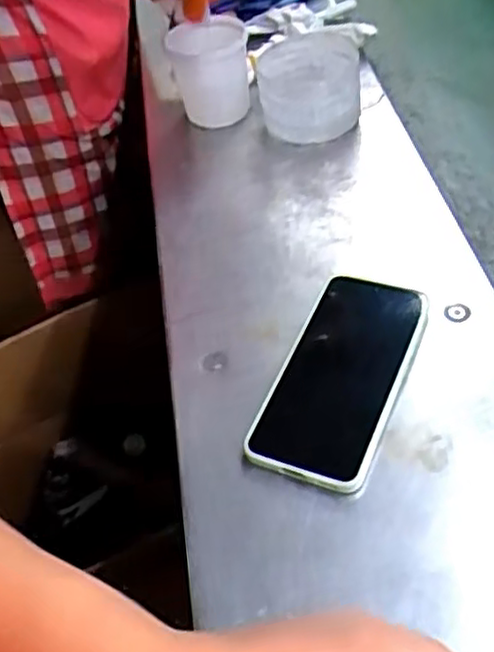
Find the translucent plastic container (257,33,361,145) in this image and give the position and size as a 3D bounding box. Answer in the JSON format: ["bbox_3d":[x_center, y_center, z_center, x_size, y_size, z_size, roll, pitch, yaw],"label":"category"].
[{"bbox_3d":[0.057,-0.223,0.666,0.091,0.071,0.086,-3,46,4],"label":"translucent plastic container"}]

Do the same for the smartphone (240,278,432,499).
[{"bbox_3d":[0.064,0.029,0.469,0.075,0.012,0.165,12,51,26],"label":"smartphone"}]

